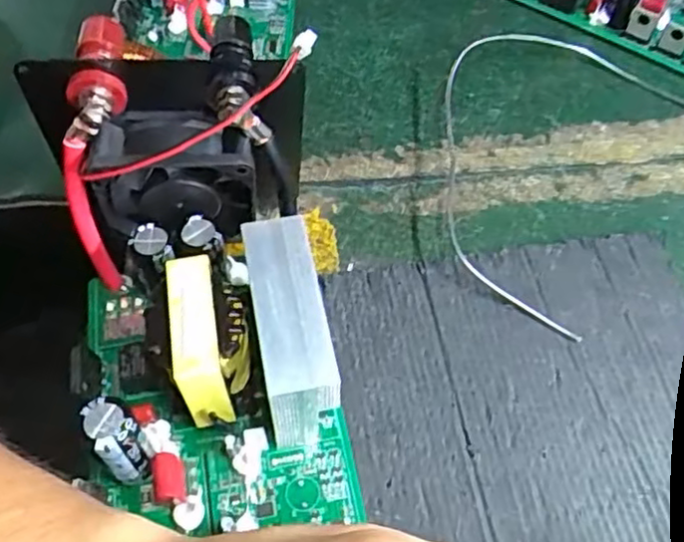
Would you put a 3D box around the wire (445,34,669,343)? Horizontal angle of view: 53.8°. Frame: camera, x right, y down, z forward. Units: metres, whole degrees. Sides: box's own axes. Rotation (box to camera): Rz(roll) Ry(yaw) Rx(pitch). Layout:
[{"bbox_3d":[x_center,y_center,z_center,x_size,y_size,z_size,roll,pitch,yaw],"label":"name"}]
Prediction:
[{"bbox_3d":[0.093,-0.065,0.333,0.109,0.022,0.185,24,60,15],"label":"wire"}]

